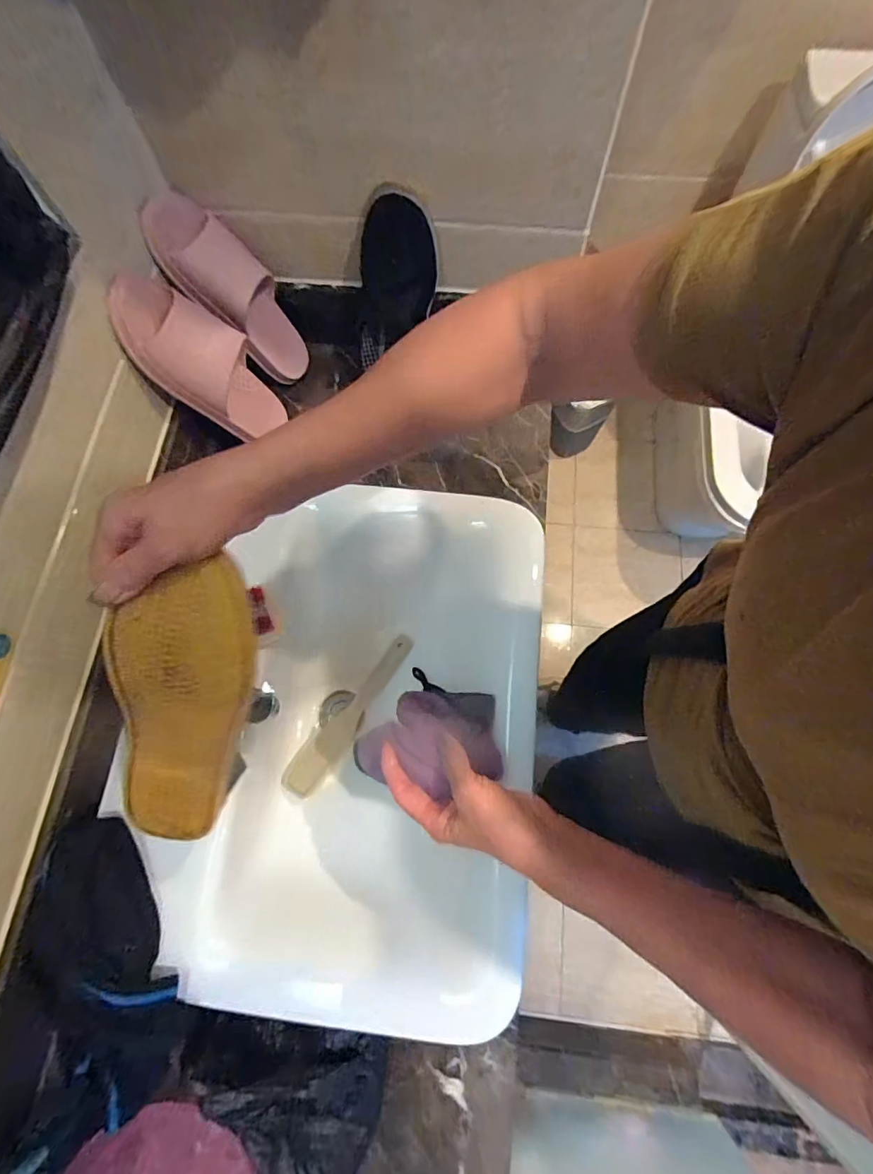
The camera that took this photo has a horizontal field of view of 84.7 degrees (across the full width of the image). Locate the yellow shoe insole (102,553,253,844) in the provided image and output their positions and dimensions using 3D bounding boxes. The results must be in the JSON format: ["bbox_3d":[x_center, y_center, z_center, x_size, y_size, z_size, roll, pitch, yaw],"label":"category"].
[{"bbox_3d":[-0.168,0.085,0.323,0.084,0.012,0.207,1,106,-12],"label":"yellow shoe insole"}]

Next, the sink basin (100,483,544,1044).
[{"bbox_3d":[-0.054,0.150,0.551,0.356,0.123,0.527,8,74,4],"label":"sink basin"}]

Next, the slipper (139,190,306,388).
[{"bbox_3d":[-0.261,-0.375,0.625,0.056,0.241,0.095,14,72,37],"label":"slipper"}]

